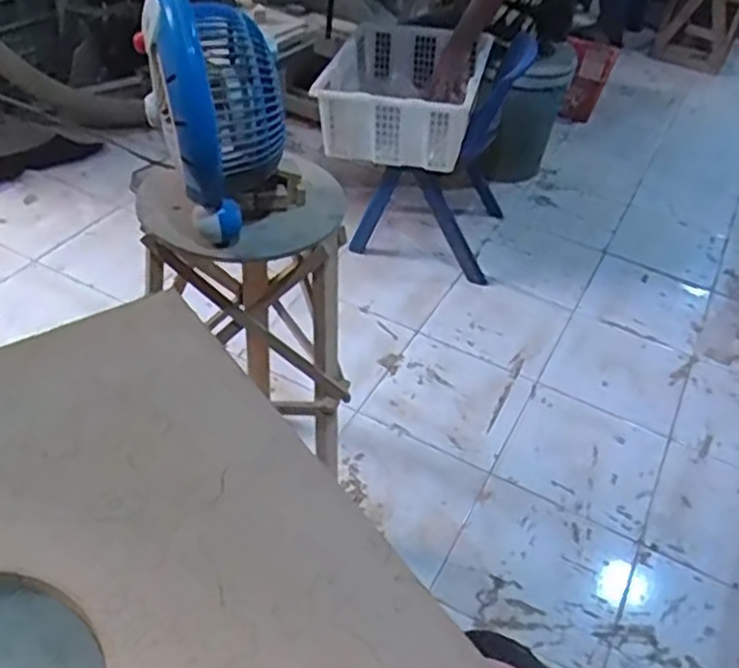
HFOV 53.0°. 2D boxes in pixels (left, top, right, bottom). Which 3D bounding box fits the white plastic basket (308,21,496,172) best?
[{"bbox_3d":[0.084,-0.609,1.873,0.369,0.174,0.517,13,42,6],"label":"white plastic basket"}]

